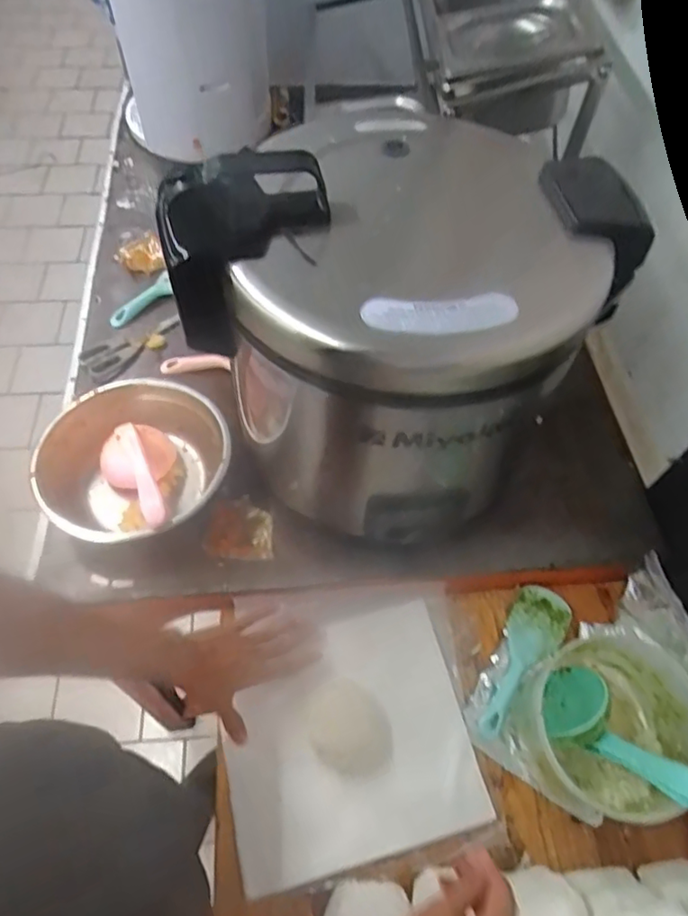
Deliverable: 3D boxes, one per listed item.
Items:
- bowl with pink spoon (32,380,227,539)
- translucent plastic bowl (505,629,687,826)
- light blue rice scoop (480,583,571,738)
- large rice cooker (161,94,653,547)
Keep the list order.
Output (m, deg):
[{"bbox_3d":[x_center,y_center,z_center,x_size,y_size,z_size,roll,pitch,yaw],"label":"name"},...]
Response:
[{"bbox_3d":[-0.261,0.015,0.767,0.210,0.097,0.223,1,57,-2],"label":"bowl with pink spoon"},{"bbox_3d":[0.275,0.284,0.630,0.147,0.130,0.154,1,57,-2],"label":"translucent plastic bowl"},{"bbox_3d":[0.215,0.244,0.714,0.065,0.015,0.191,27,60,13],"label":"light blue rice scoop"},{"bbox_3d":[0.051,-0.101,0.644,0.303,0.386,0.316,40,64,20],"label":"large rice cooker"}]

